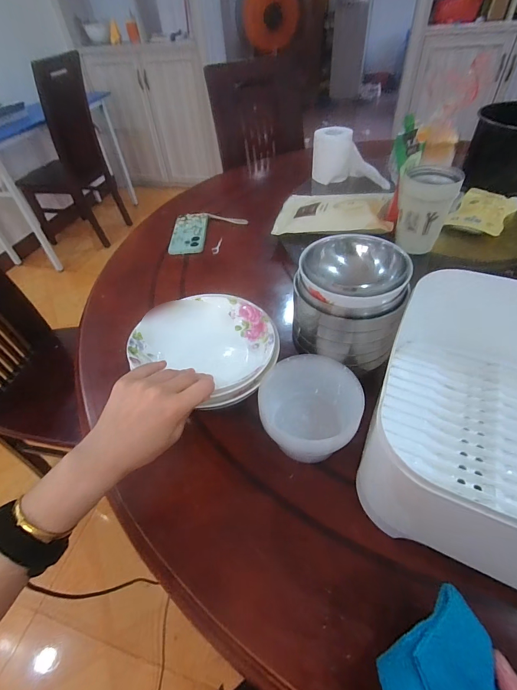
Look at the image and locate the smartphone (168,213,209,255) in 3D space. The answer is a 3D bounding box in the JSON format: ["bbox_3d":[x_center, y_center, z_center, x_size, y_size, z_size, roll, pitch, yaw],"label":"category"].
[{"bbox_3d":[-0.166,-0.275,0.806,0.080,0.013,0.172,-3,47,3],"label":"smartphone"}]

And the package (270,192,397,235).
[{"bbox_3d":[0.163,-0.298,0.735,0.240,0.040,0.170,7,49,12],"label":"package"}]

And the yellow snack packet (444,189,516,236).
[{"bbox_3d":[0.492,-0.294,0.723,0.109,0.015,0.198,27,55,27],"label":"yellow snack packet"}]

